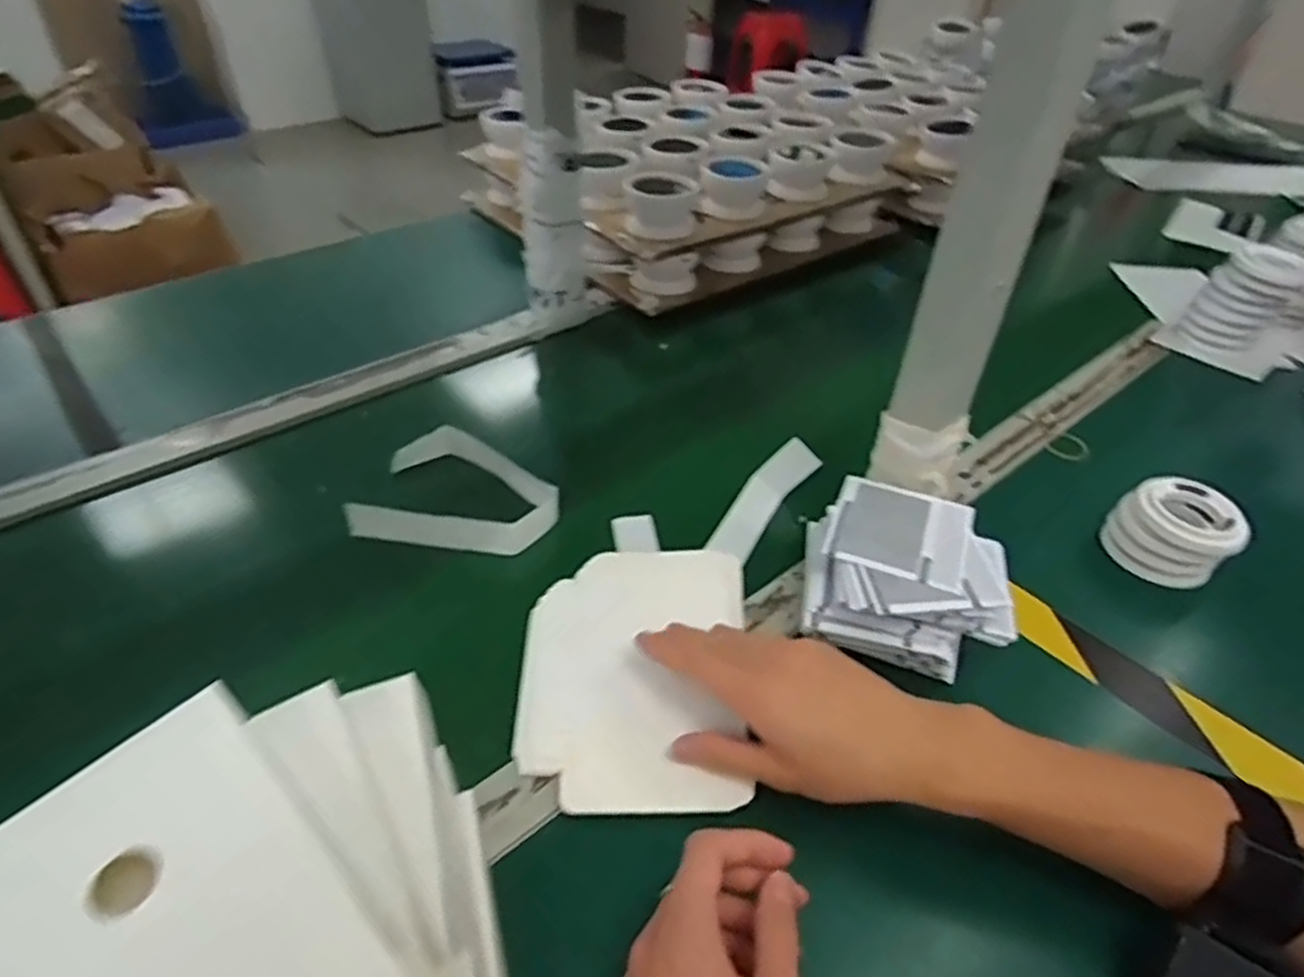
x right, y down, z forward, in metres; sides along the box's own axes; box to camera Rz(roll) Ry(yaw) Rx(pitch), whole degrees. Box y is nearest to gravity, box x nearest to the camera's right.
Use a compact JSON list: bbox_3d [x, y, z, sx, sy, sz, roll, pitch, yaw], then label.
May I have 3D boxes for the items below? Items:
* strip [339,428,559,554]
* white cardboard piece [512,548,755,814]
[{"bbox_3d":[-0.146,0.005,0.600,0.143,0.025,0.121,14,41,12],"label":"strip"},{"bbox_3d":[-0.010,0.109,0.481,0.137,0.007,0.191,0,41,1],"label":"white cardboard piece"}]

